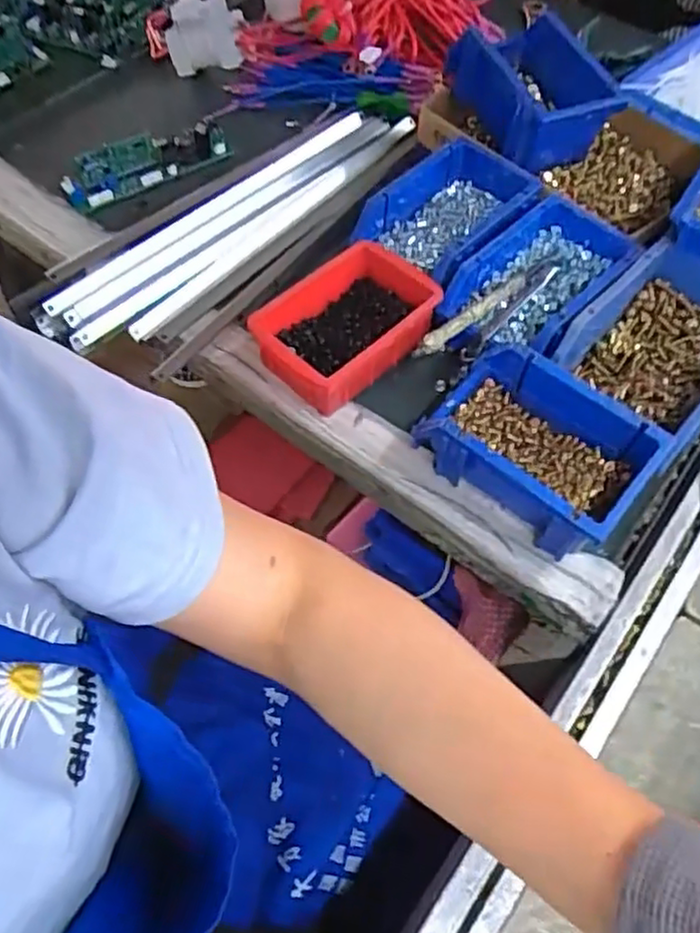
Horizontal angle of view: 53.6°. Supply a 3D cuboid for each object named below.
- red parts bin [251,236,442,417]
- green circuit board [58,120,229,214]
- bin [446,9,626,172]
[{"bbox_3d":[0.000,-0.120,0.593,0.144,0.052,0.101,-40,68,-21],"label":"red parts bin"},{"bbox_3d":[-0.209,-0.313,0.714,0.172,0.018,0.048,-29,104,-17],"label":"green circuit board"},{"bbox_3d":[0.179,-0.371,0.691,0.115,0.075,0.165,-20,62,-12],"label":"bin"}]

